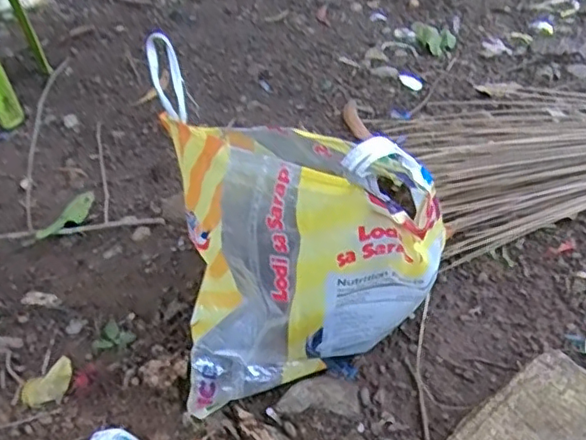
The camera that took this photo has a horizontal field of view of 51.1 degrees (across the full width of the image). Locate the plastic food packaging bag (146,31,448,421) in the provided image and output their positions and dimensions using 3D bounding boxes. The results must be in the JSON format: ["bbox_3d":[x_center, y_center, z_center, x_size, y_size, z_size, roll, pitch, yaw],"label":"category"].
[{"bbox_3d":[-0.018,0.001,0.667,0.254,0.340,0.330,-13,46,-8],"label":"plastic food packaging bag"}]

